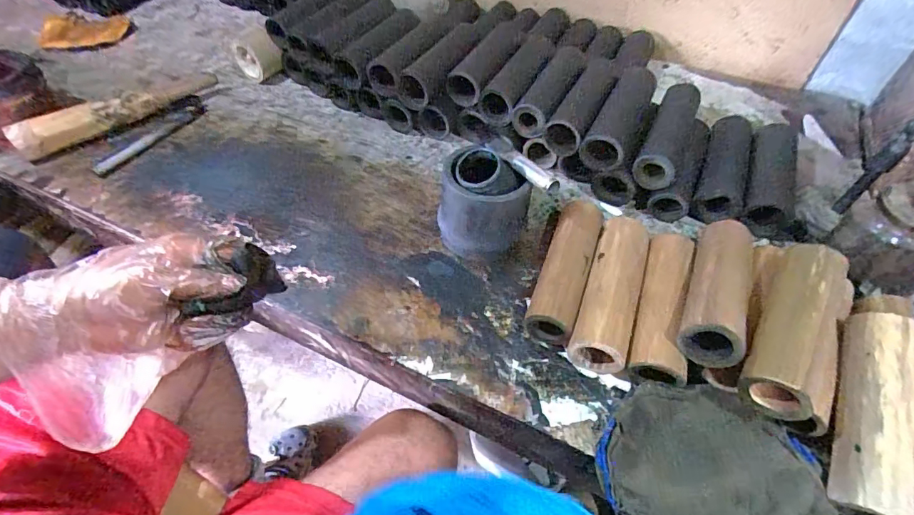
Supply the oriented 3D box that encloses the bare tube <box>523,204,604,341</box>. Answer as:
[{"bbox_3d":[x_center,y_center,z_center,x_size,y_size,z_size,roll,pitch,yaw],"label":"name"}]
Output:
[{"bbox_3d":[0.124,0.008,0.514,0.049,0.038,0.178,18,63,13],"label":"bare tube"}]

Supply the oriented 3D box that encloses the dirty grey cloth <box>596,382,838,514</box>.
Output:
[{"bbox_3d":[0.221,0.186,0.408,0.164,0.059,0.135,26,53,19],"label":"dirty grey cloth"}]

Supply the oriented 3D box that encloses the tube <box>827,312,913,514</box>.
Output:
[{"bbox_3d":[0.356,0.132,0.395,0.053,0.052,0.176,20,68,14],"label":"tube"}]

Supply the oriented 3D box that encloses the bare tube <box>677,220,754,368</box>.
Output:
[{"bbox_3d":[0.262,0.024,0.456,0.055,0.058,0.174,21,51,15],"label":"bare tube"}]

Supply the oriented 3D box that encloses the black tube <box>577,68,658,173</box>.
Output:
[{"bbox_3d":[0.226,-0.194,0.628,0.061,0.044,0.198,23,52,17],"label":"black tube"}]

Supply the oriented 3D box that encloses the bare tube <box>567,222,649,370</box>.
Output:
[{"bbox_3d":[0.168,0.034,0.499,0.058,0.053,0.182,17,50,12],"label":"bare tube"}]

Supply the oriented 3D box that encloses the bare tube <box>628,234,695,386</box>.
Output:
[{"bbox_3d":[0.216,0.048,0.482,0.054,0.046,0.175,17,50,12],"label":"bare tube"}]

